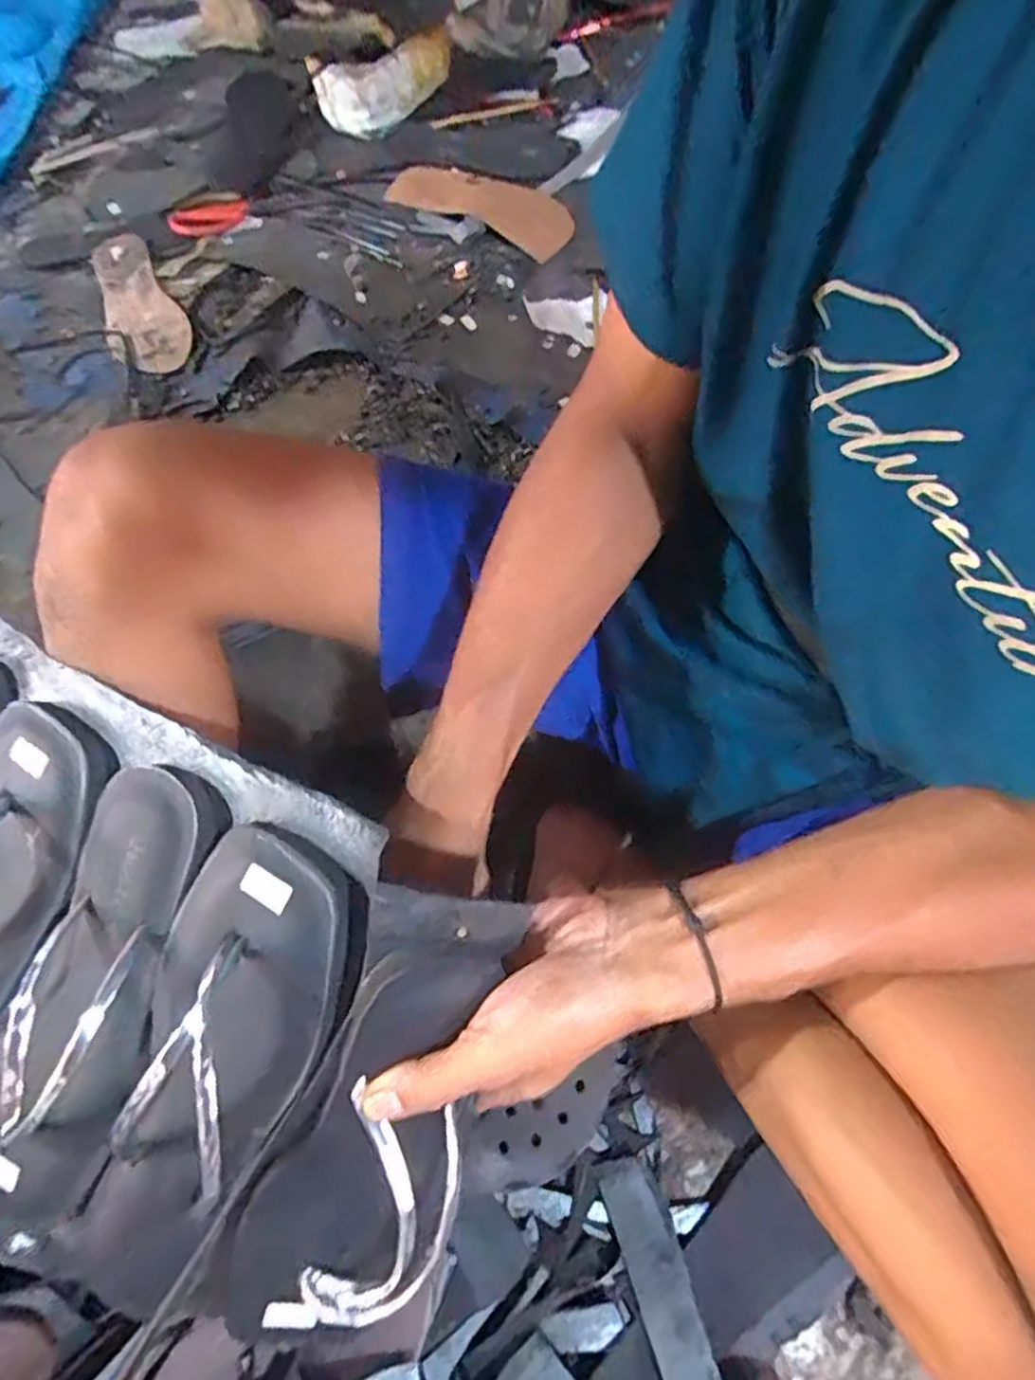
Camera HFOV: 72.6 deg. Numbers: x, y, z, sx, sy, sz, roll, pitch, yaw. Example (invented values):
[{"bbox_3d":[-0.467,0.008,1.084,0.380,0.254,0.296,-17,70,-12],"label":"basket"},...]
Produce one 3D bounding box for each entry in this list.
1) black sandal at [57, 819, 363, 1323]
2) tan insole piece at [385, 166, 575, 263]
[{"bbox_3d":[-0.148,0.181,0.312,0.092,0.051,0.235,26,94,10],"label":"black sandal"},{"bbox_3d":[-0.046,-0.649,0.946,0.242,0.034,0.091,8,64,-13],"label":"tan insole piece"}]

